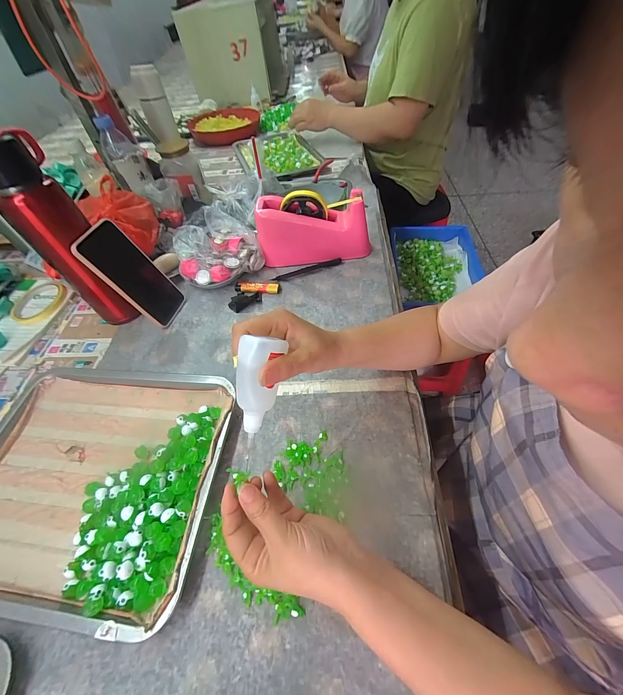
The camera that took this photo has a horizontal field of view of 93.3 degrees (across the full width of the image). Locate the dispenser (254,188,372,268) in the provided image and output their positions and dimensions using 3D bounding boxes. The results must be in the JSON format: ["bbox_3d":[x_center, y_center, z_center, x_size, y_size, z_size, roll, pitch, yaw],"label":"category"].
[{"bbox_3d":[0.005,-0.216,0.535,0.198,0.104,0.064,-5,54,2],"label":"dispenser"}]

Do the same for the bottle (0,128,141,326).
[{"bbox_3d":[-0.334,-0.146,0.420,0.062,0.268,0.080,26,60,22],"label":"bottle"}]

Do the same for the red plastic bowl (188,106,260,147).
[{"bbox_3d":[-0.303,-0.760,1.004,0.243,0.049,0.246,-3,54,3],"label":"red plastic bowl"}]

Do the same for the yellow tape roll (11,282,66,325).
[{"bbox_3d":[-0.508,-0.084,0.549,0.096,0.011,0.097,-3,54,3],"label":"yellow tape roll"}]

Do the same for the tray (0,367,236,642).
[{"bbox_3d":[-0.267,0.146,0.351,0.314,0.024,0.261,2,54,7],"label":"tray"}]

